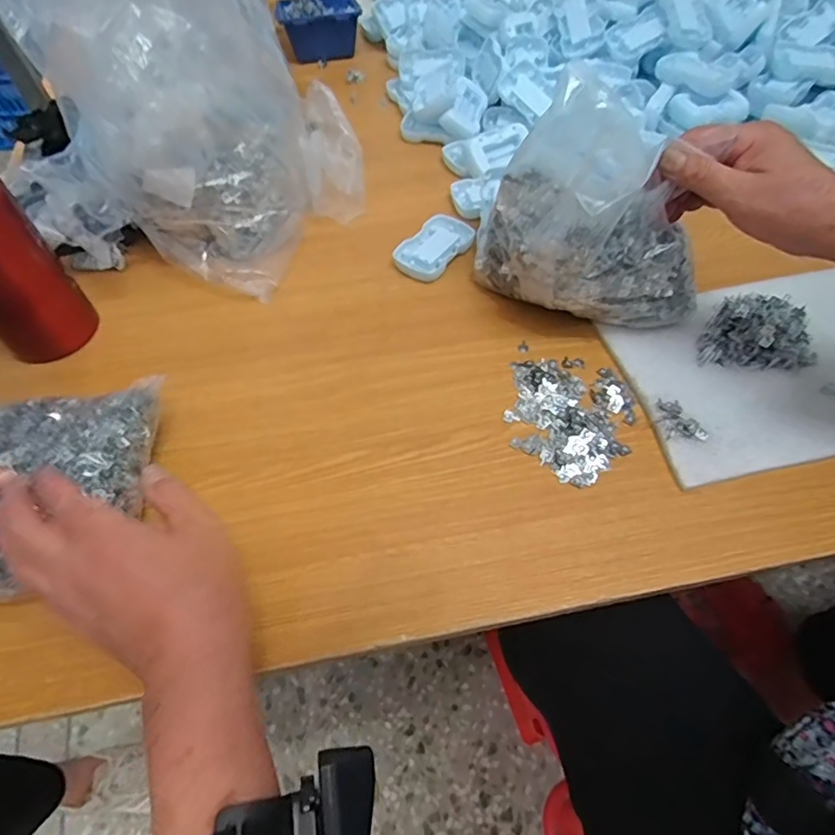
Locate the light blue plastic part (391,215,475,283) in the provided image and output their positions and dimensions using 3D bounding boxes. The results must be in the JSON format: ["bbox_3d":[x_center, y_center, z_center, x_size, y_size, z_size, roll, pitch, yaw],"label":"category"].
[{"bbox_3d":[0.019,-0.178,0.573,0.054,0.018,0.086,35,64,23],"label":"light blue plastic part"}]

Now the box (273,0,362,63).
[{"bbox_3d":[-0.147,-0.593,0.819,0.121,0.055,0.136,-14,56,-8],"label":"box"}]

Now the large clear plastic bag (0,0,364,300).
[{"bbox_3d":[-0.220,-0.355,0.496,0.287,0.349,0.326,-1,56,1],"label":"large clear plastic bag"}]

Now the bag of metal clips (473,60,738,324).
[{"bbox_3d":[0.140,-0.164,0.444,0.097,0.164,0.171,-36,62,-20],"label":"bag of metal clips"}]

